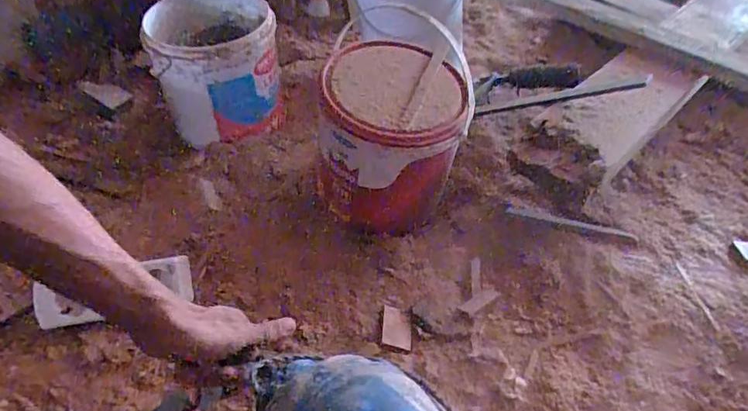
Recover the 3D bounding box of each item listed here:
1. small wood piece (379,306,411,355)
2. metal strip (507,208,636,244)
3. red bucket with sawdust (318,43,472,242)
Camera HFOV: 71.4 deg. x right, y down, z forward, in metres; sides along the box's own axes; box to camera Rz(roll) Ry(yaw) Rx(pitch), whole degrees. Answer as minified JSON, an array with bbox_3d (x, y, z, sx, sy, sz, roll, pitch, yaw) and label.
[{"bbox_3d":[0.026,0.140,0.596,0.035,0.004,0.054,7,45,3],"label":"small wood piece"},{"bbox_3d":[0.269,0.024,0.711,0.172,0.008,0.014,15,46,11],"label":"metal strip"},{"bbox_3d":[0.020,-0.084,0.674,0.170,0.194,0.166,2,45,-2],"label":"red bucket with sawdust"}]

